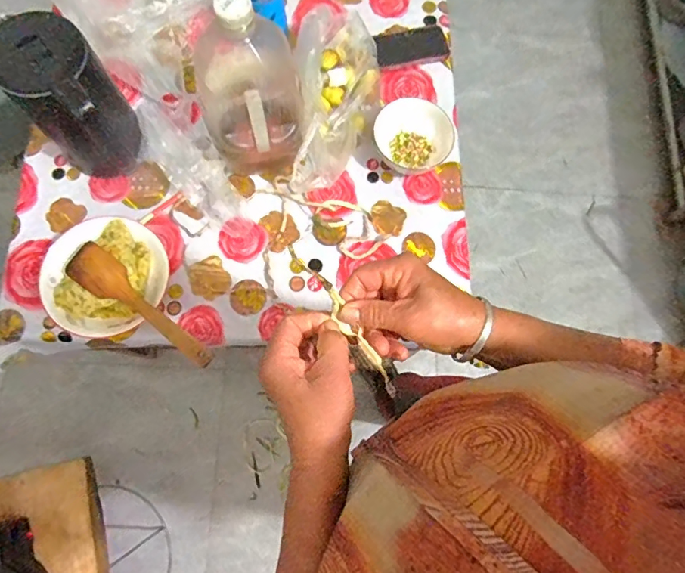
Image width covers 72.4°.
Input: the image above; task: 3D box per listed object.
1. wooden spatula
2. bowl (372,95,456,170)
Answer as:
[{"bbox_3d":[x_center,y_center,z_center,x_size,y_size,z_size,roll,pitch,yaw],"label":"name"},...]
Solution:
[{"bbox_3d":[-0.314,0.029,0.735,0.273,0.026,0.062,35,77,6],"label":"wooden spatula"},{"bbox_3d":[0.124,-0.277,0.856,0.127,0.068,0.126,0,75,0],"label":"bowl"}]

